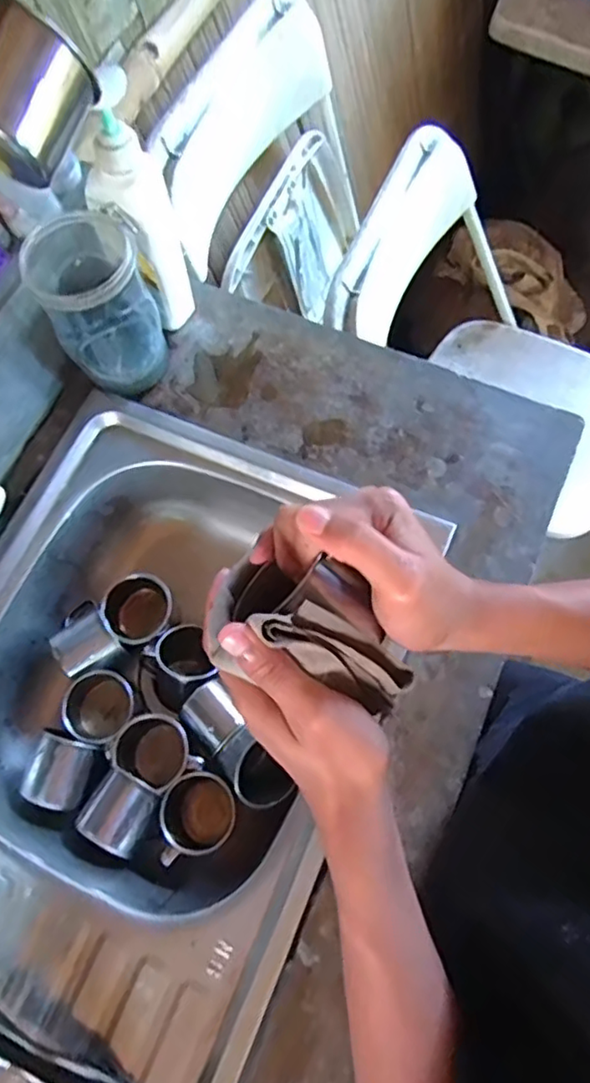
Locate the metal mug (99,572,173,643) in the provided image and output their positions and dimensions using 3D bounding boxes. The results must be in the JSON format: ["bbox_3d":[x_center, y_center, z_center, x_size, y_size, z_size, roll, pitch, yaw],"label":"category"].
[{"bbox_3d":[-0.169,0.071,0.659,0.067,0.067,0.076,45,82,-3],"label":"metal mug"}]

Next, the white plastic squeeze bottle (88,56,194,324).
[{"bbox_3d":[-0.144,-0.301,0.563,0.055,0.235,0.049,33,75,13],"label":"white plastic squeeze bottle"}]

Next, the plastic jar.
[{"bbox_3d":[-0.185,-0.229,0.580,0.094,0.153,0.108,-17,71,-4],"label":"plastic jar"}]

